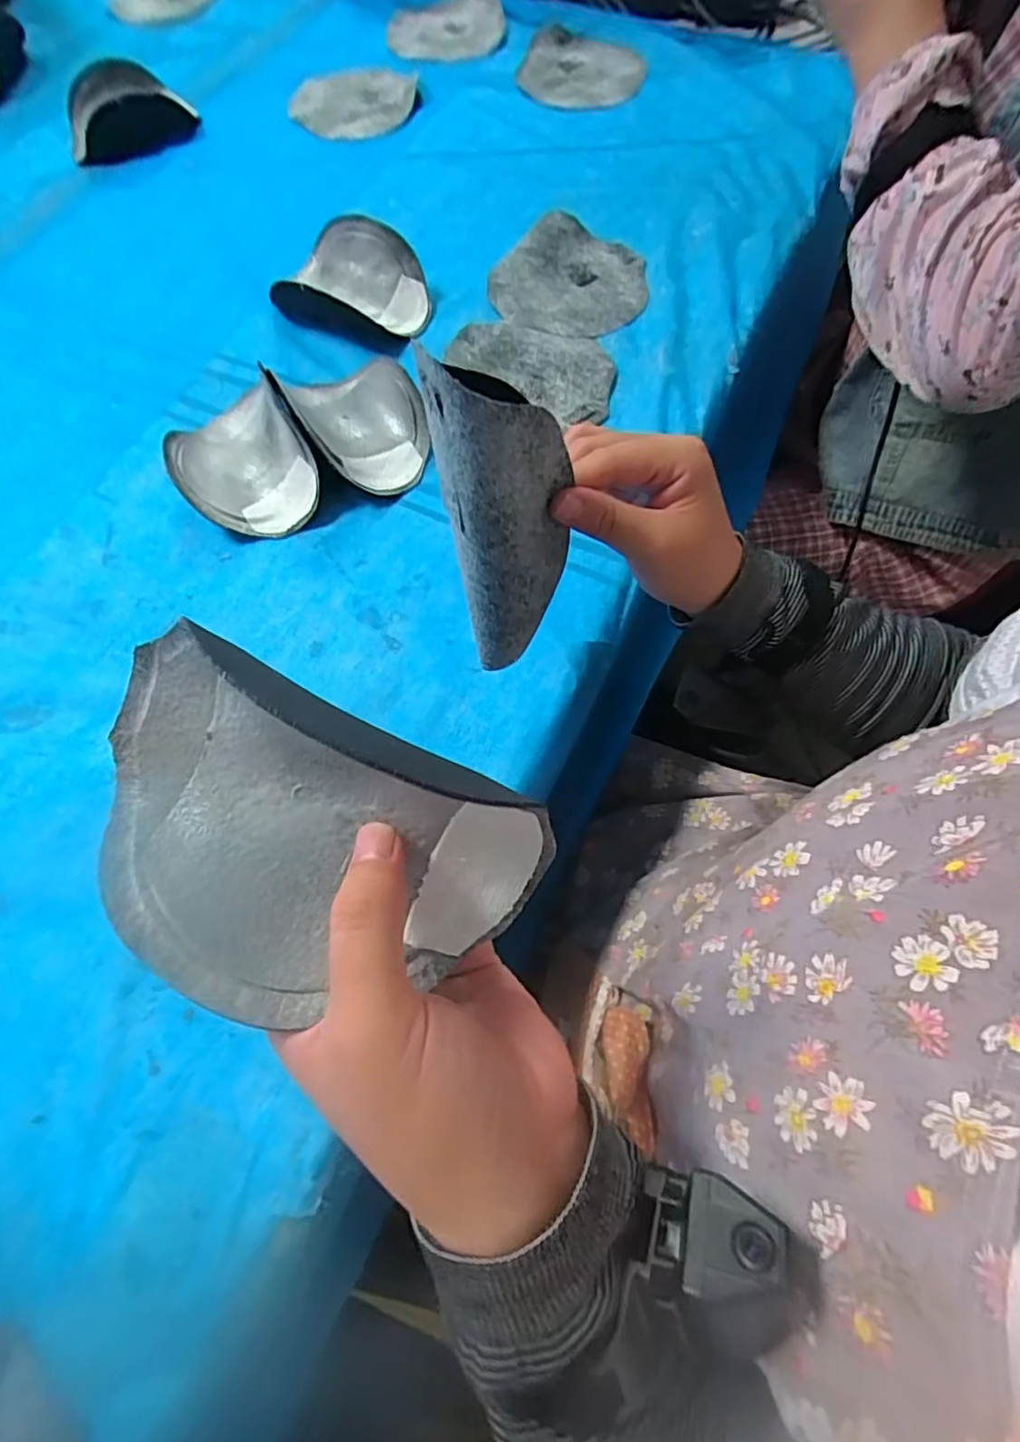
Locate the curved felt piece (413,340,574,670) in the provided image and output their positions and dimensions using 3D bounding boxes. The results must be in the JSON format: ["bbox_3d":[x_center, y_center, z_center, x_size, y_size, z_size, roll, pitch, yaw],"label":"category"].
[{"bbox_3d":[-0.001,-0.091,0.284,0.054,0.146,0.038,-24,53,-8],"label":"curved felt piece"}]

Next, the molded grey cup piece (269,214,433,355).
[{"bbox_3d":[-0.132,-0.375,0.541,0.116,0.048,0.103,17,69,9],"label":"molded grey cup piece"}]

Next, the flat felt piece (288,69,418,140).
[{"bbox_3d":[-0.174,-0.667,0.679,0.129,0.010,0.124,11,68,6],"label":"flat felt piece"}]

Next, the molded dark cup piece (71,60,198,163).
[{"bbox_3d":[-0.395,-0.626,0.642,0.124,0.051,0.111,-26,69,-9],"label":"molded dark cup piece"}]

